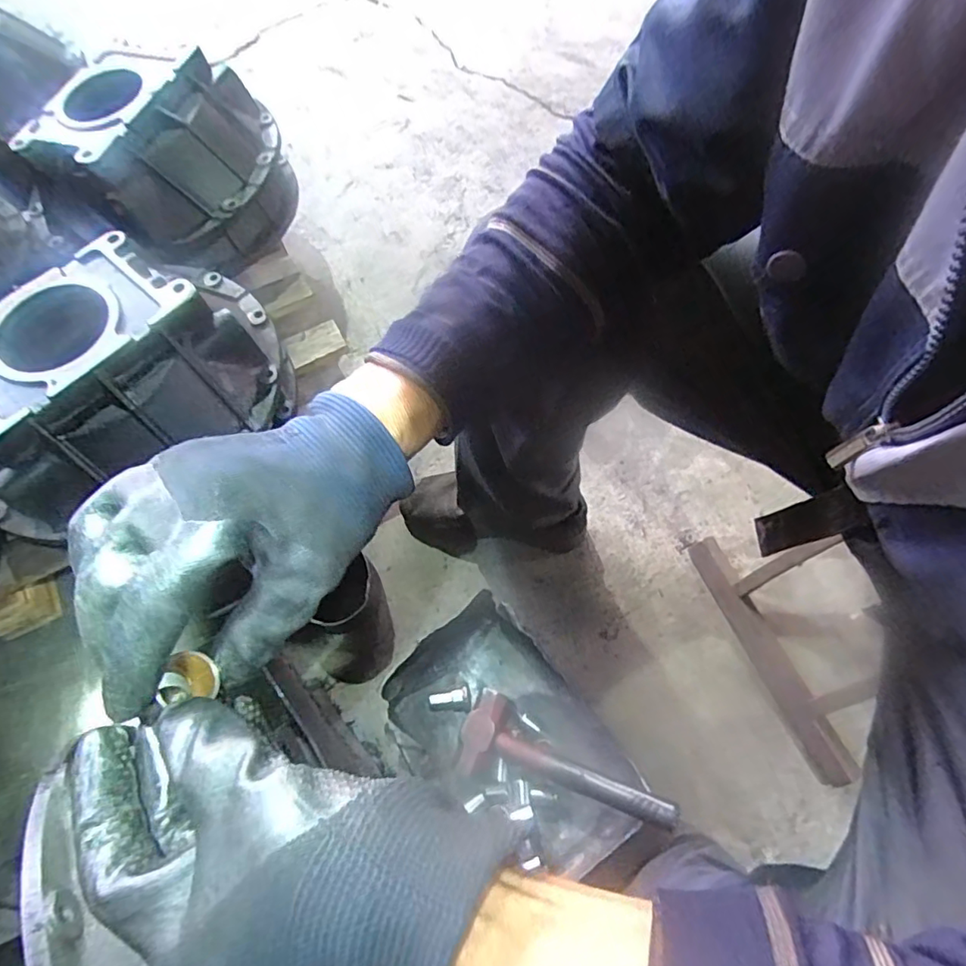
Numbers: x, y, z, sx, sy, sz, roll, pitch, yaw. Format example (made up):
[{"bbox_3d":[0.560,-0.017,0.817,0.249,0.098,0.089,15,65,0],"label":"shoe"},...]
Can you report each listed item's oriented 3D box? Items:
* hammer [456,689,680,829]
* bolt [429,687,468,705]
[{"bbox_3d":[0.091,0.327,0.639,0.249,0.056,0.095,14,63,26],"label":"hammer"},{"bbox_3d":[-0.044,0.271,0.706,0.048,0.015,0.015,-8,65,-7],"label":"bolt"}]

